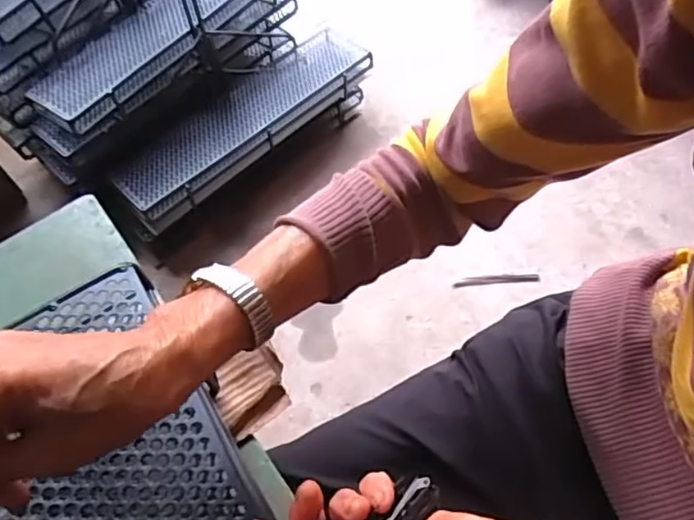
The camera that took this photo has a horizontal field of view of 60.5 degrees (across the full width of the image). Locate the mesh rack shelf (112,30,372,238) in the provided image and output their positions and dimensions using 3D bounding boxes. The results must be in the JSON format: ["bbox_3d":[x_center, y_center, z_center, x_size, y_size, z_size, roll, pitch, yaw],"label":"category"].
[{"bbox_3d":[-0.210,-0.296,1.291,0.631,0.137,0.168,-41,63,-18],"label":"mesh rack shelf"}]

